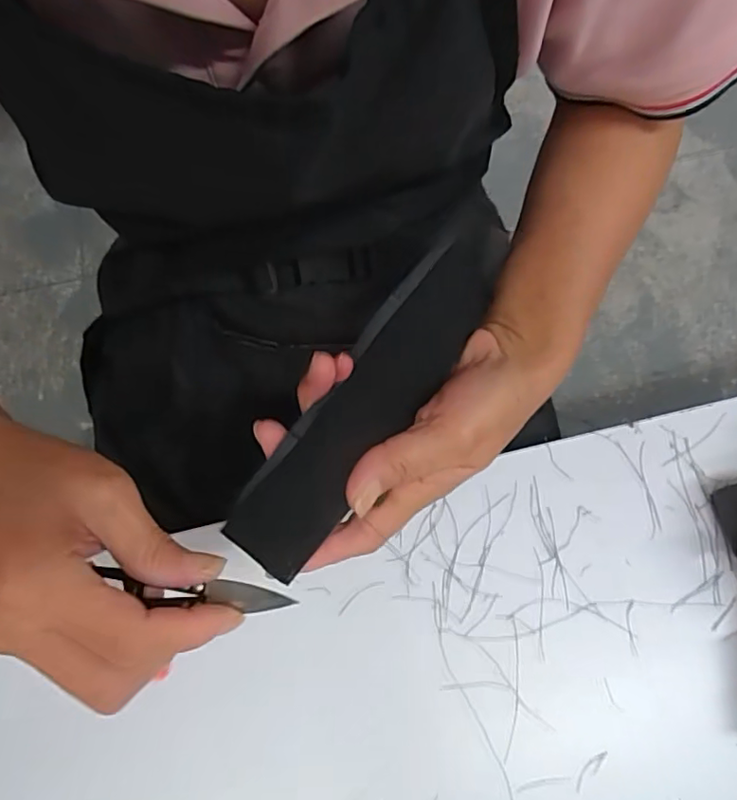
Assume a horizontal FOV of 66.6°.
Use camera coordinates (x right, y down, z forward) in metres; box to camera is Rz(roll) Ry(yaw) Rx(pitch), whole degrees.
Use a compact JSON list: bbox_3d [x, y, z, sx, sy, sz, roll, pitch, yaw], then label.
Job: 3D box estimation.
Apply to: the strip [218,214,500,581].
[{"bbox_3d":[0.010,-0.012,0.270,0.040,0.014,0.206,32,69,12],"label":"strip"}]

